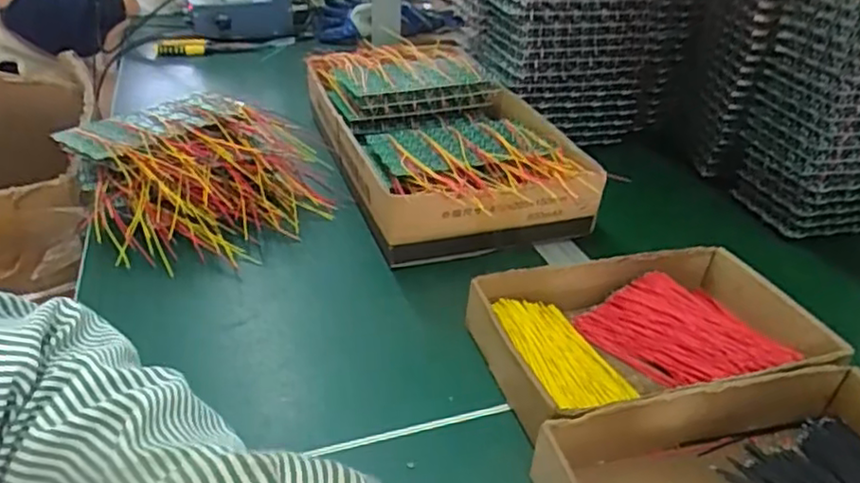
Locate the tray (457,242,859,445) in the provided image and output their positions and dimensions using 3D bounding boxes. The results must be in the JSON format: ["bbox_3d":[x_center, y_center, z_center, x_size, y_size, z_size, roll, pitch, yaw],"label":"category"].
[{"bbox_3d":[0.154,0.068,0.479,0.244,0.045,0.153,-8,32,-14],"label":"tray"}]

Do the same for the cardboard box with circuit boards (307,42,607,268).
[{"bbox_3d":[0.009,-0.120,0.741,0.228,0.091,0.399,-9,32,-16],"label":"cardboard box with circuit boards"}]

